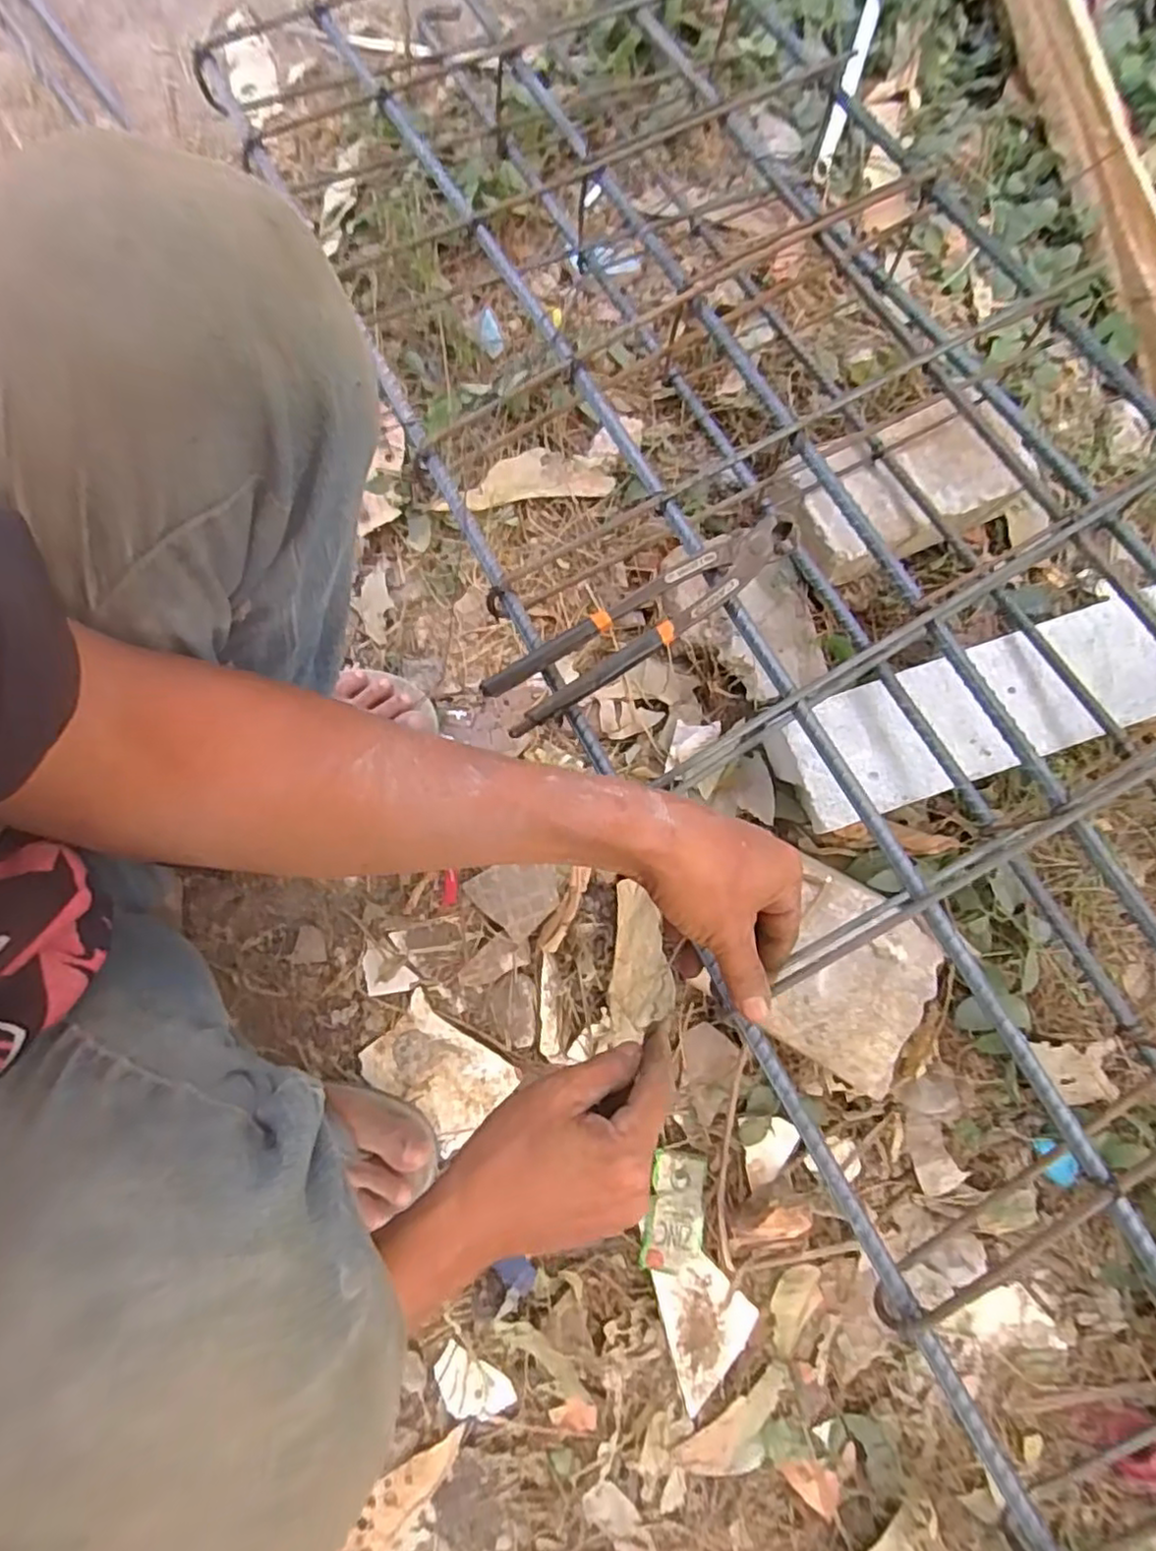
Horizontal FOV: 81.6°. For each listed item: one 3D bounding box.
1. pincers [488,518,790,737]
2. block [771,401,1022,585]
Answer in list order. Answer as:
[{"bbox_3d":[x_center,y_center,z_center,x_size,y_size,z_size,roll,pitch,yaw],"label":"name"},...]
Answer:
[{"bbox_3d":[0.043,-0.098,0.421,0.215,0.020,0.041,-31,77,-7],"label":"pincers"},{"bbox_3d":[0.273,-0.247,0.581,0.209,0.051,0.111,-20,75,-5],"label":"block"}]

